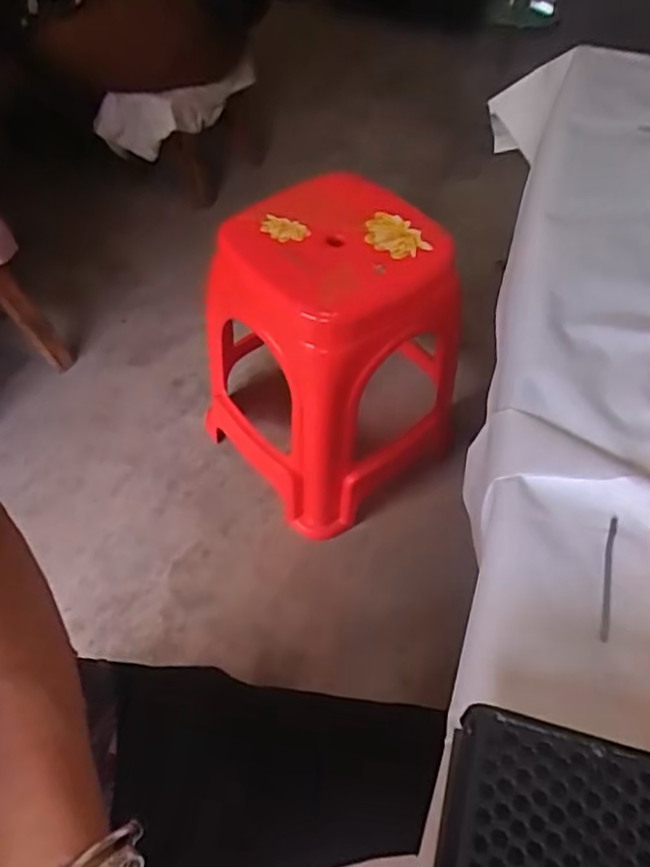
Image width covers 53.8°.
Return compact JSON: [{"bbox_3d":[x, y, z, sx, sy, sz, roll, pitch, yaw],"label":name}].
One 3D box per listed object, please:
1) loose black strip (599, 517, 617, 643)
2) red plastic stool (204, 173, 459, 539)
[{"bbox_3d":[0.212,0.107,0.477,0.006,0.006,0.100,15,55,10],"label":"loose black strip"},{"bbox_3d":[-0.001,-0.120,1.056,0.312,0.500,0.335,-27,59,-19],"label":"red plastic stool"}]

